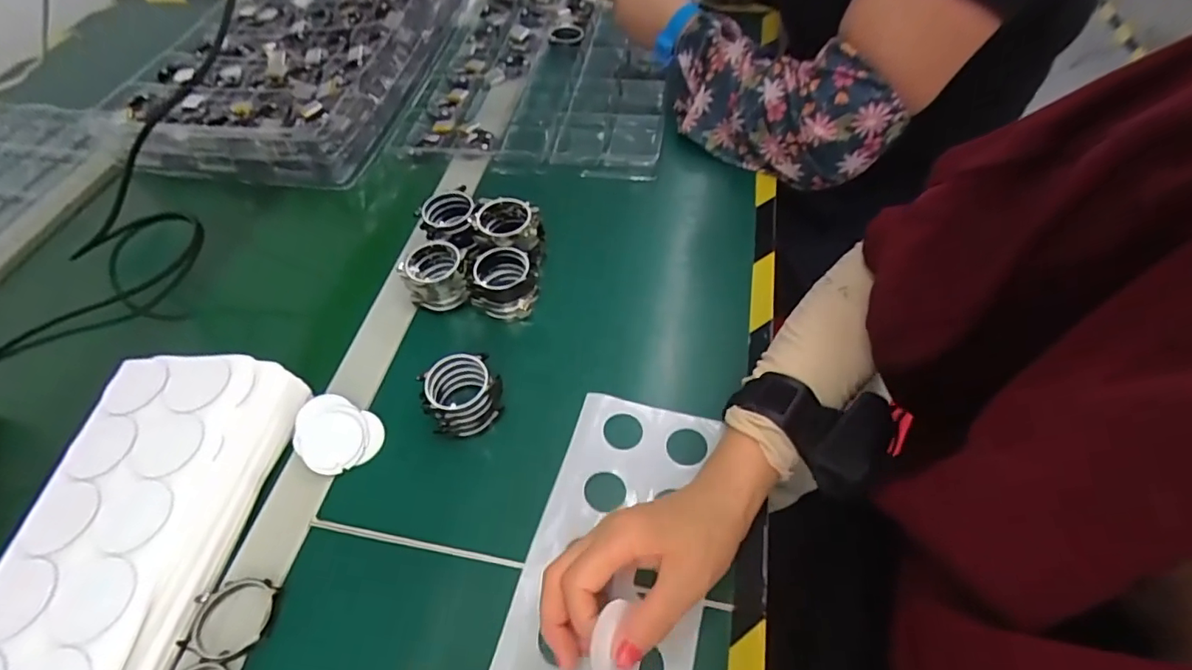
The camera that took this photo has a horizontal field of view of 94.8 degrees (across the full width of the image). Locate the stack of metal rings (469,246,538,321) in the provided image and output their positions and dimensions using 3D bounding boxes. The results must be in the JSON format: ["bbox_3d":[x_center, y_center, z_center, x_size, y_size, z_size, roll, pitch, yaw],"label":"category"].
[{"bbox_3d":[-0.078,-0.041,0.465,0.053,0.055,0.046,-12,54,-4],"label":"stack of metal rings"}]

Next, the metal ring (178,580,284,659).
[{"bbox_3d":[-0.223,0.171,0.334,0.047,0.006,0.046,-5,54,1],"label":"metal ring"}]

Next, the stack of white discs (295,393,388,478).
[{"bbox_3d":[-0.192,0.074,0.403,0.063,0.004,0.052,26,61,2],"label":"stack of white discs"}]

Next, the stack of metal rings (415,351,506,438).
[{"bbox_3d":[-0.097,0.045,0.403,0.054,0.045,0.045,-19,55,-9],"label":"stack of metal rings"}]

